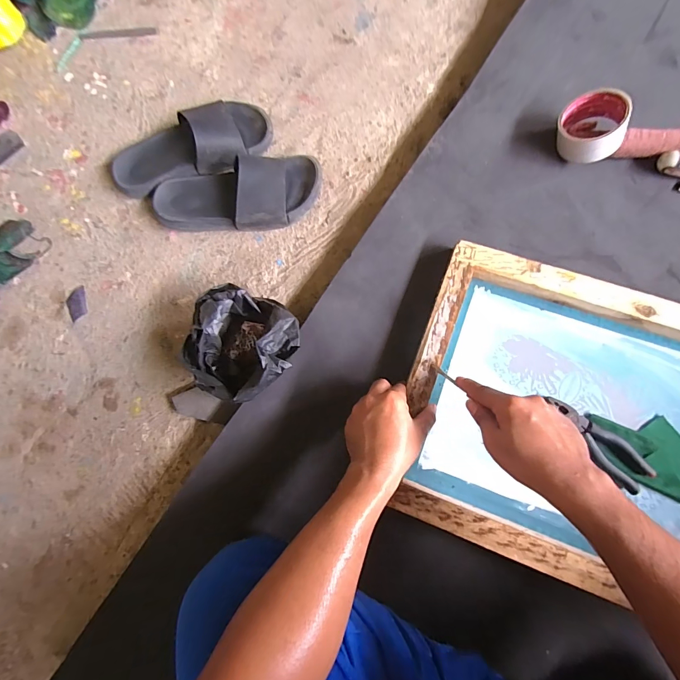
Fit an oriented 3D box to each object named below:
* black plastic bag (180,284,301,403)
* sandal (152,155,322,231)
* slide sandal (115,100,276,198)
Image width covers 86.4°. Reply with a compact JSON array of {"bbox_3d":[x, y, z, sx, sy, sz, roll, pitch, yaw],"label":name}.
[{"bbox_3d":[-0.138,0.007,0.528,0.157,0.115,0.146,20,87,9],"label":"black plastic bag"},{"bbox_3d":[-0.168,-0.229,0.590,0.274,0.067,0.112,-8,83,6],"label":"sandal"},{"bbox_3d":[-0.255,-0.330,0.609,0.271,0.062,0.094,-22,82,4],"label":"slide sandal"}]

